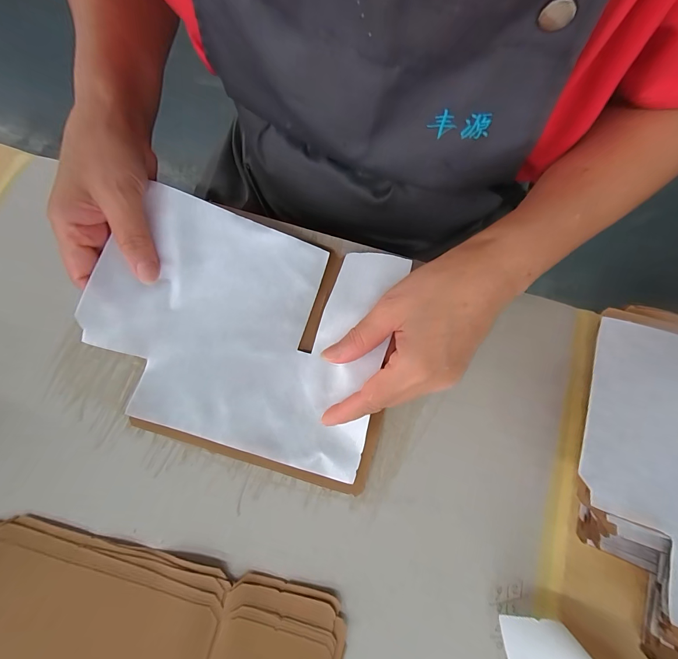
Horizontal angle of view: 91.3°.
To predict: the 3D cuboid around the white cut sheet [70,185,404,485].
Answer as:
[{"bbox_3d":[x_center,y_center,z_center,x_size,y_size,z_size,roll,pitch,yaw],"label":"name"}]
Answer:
[{"bbox_3d":[-0.074,0.000,0.255,0.215,0.059,0.172,13,73,3],"label":"white cut sheet"}]

